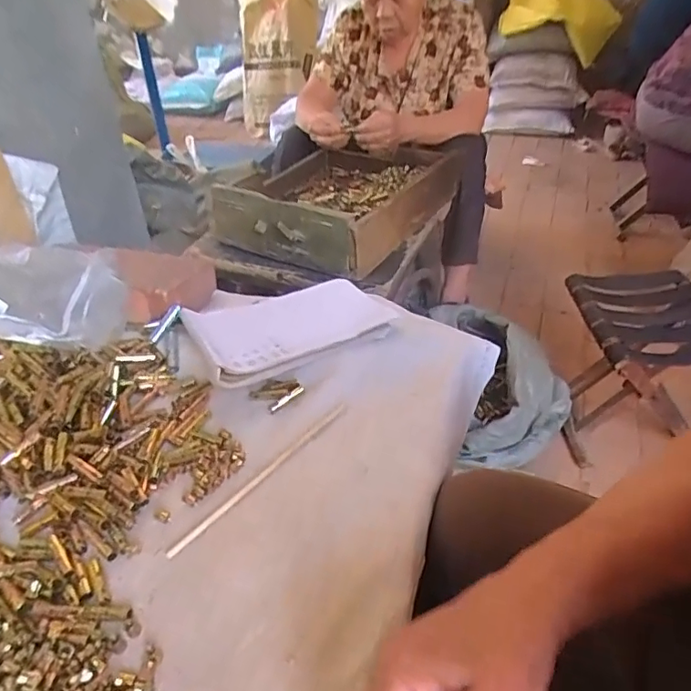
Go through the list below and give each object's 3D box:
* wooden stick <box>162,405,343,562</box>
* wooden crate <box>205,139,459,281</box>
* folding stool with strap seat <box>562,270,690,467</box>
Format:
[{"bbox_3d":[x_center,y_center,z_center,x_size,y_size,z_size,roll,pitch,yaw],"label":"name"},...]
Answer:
[{"bbox_3d":[-0.068,0.107,0.468,0.009,0.007,0.193,28,48,35],"label":"wooden stick"},{"bbox_3d":[-0.010,-0.333,1.174,0.353,0.125,0.489,17,41,23],"label":"wooden crate"},{"bbox_3d":[0.607,0.045,1.179,0.277,0.281,0.251,-6,38,-4],"label":"folding stool with strap seat"}]

